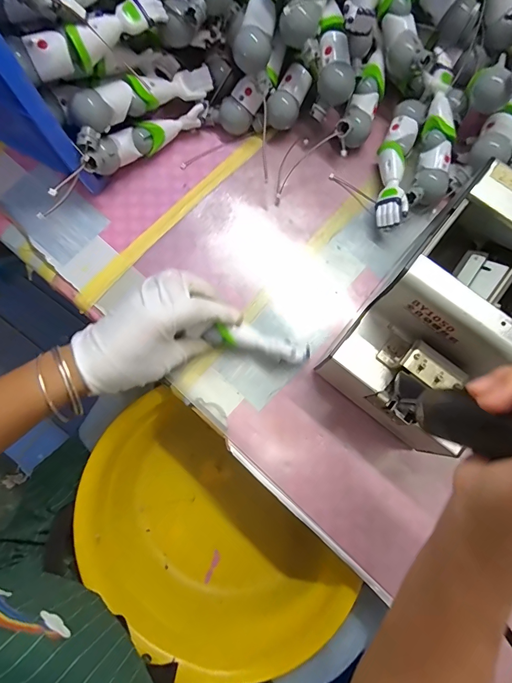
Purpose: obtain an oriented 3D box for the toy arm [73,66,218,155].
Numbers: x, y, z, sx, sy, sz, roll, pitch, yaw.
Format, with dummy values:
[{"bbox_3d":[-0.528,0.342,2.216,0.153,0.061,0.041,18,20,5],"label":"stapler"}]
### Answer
[{"bbox_3d":[-0.110,-0.241,0.370,0.159,0.033,0.038,-38,80,-23],"label":"toy arm"}]

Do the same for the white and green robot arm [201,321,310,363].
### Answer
[{"bbox_3d":[0.002,0.001,0.362,0.100,0.022,0.023,14,78,0],"label":"white and green robot arm"}]

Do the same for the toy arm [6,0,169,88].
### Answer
[{"bbox_3d":[-0.134,-0.258,0.318,0.130,0.034,0.031,-37,81,-8],"label":"toy arm"}]

